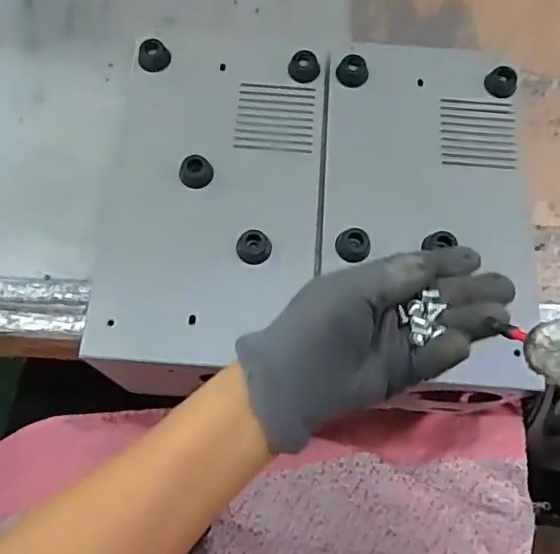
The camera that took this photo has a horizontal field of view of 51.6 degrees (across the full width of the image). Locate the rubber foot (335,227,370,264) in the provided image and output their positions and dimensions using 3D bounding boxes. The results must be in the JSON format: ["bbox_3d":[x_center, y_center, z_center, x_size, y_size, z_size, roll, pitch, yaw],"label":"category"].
[{"bbox_3d":[0.052,-0.022,0.412,0.024,0.013,0.022,0,72,-1],"label":"rubber foot"}]

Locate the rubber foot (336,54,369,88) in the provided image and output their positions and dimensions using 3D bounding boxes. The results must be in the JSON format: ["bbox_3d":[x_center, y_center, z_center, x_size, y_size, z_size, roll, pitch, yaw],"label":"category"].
[{"bbox_3d":[0.057,-0.161,0.455,0.023,0.017,0.021,0,72,-1],"label":"rubber foot"}]

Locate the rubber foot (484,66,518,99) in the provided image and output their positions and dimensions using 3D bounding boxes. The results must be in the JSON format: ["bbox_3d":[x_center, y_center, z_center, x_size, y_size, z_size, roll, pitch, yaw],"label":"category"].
[{"bbox_3d":[0.175,-0.153,0.459,0.024,0.015,0.021,36,75,10],"label":"rubber foot"}]

